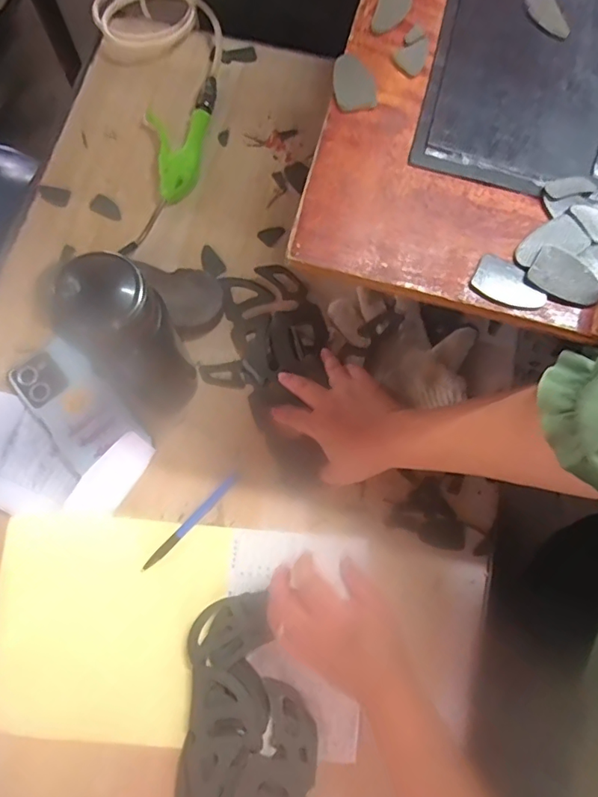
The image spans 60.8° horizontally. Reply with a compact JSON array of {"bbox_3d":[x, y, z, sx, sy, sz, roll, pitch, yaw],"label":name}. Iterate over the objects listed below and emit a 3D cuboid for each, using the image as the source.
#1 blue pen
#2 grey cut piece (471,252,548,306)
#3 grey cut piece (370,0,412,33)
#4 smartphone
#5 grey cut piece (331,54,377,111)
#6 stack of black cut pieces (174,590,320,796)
[{"bbox_3d":[-0.109,0.124,0.521,0.010,0.007,0.128,43,79,8],"label":"blue pen"},{"bbox_3d":[0.136,-0.074,0.328,0.046,0.006,0.025,27,77,5],"label":"grey cut piece"},{"bbox_3d":[0.069,-0.285,0.375,0.024,0.004,0.042,17,76,3],"label":"grey cut piece"},{"bbox_3d":[-0.236,0.007,0.542,0.076,0.013,0.154,-41,81,-10],"label":"smartphone"},{"bbox_3d":[0.038,-0.221,0.355,0.028,0.004,0.044,-9,77,-4],"label":"grey cut piece"},{"bbox_3d":[-0.047,0.327,0.464,0.119,0.017,0.268,2,76,-1],"label":"stack of black cut pieces"}]

